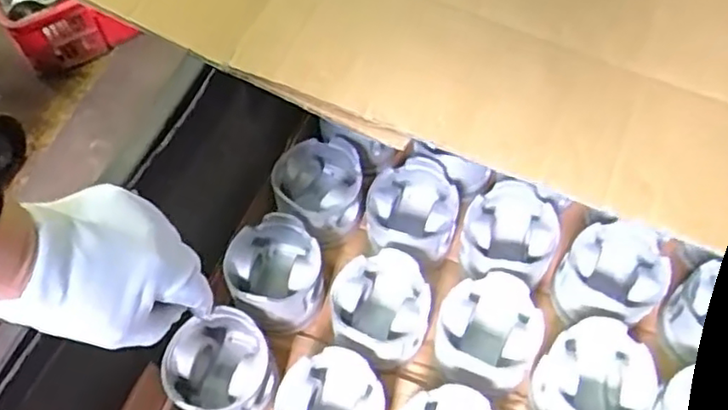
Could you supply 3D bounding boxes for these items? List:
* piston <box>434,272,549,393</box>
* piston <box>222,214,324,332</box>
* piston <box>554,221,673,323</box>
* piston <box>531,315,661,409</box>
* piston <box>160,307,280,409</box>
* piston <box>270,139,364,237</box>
[{"bbox_3d":[0.117,0.122,0.607,0.095,0.062,0.108,19,63,12],"label":"piston"},{"bbox_3d":[-0.089,0.073,0.651,0.092,0.082,0.095,-1,60,1],"label":"piston"},{"bbox_3d":[0.241,0.075,0.634,0.092,0.061,0.106,35,67,19],"label":"piston"},{"bbox_3d":[0.208,0.163,0.586,0.096,0.070,0.101,-1,60,1],"label":"piston"},{"bbox_3d":[-0.127,0.155,0.591,0.089,0.089,0.088,-1,60,1],"label":"piston"},{"bbox_3d":[-0.049,-0.016,0.701,0.099,0.071,0.097,-1,60,1],"label":"piston"}]

